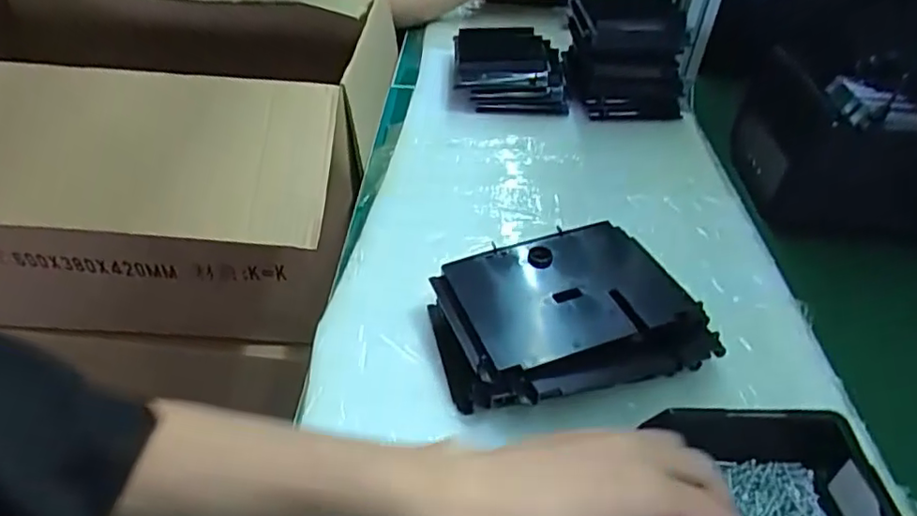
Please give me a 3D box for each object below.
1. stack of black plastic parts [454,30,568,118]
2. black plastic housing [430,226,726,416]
[{"bbox_3d":[0.071,-0.272,0.859,0.152,0.061,0.177,-1,41,-1],"label":"stack of black plastic parts"},{"bbox_3d":[0.087,0.048,0.494,0.214,0.056,0.144,-13,43,-15],"label":"black plastic housing"}]

